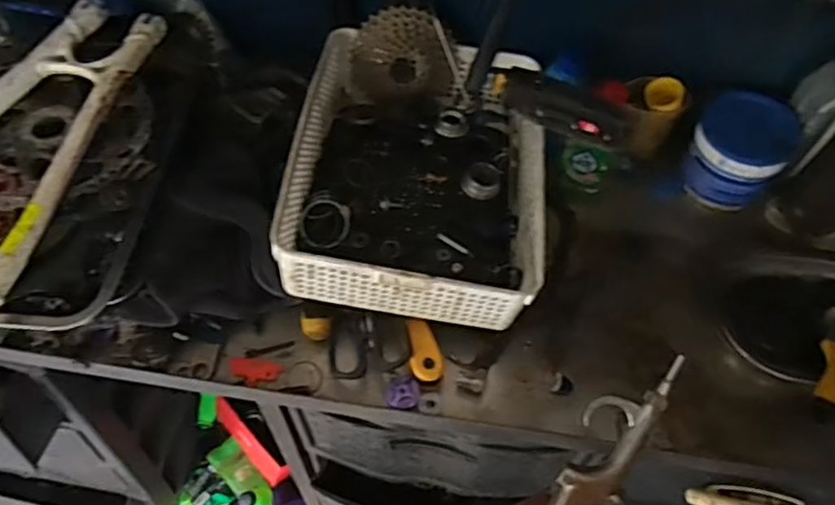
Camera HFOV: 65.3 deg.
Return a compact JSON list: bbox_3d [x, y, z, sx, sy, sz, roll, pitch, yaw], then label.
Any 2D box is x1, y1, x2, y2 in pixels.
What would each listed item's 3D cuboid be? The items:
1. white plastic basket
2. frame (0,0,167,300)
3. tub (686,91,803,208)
[{"bbox_3d":[0.004,-0.090,0.693,0.249,0.092,0.320,6,56,2],"label":"white plastic basket"},{"bbox_3d":[-0.396,-0.111,0.628,0.172,0.029,0.376,12,56,6],"label":"frame"},{"bbox_3d":[0.367,-0.116,0.749,0.096,0.107,0.094,1,56,-1],"label":"tub"}]

